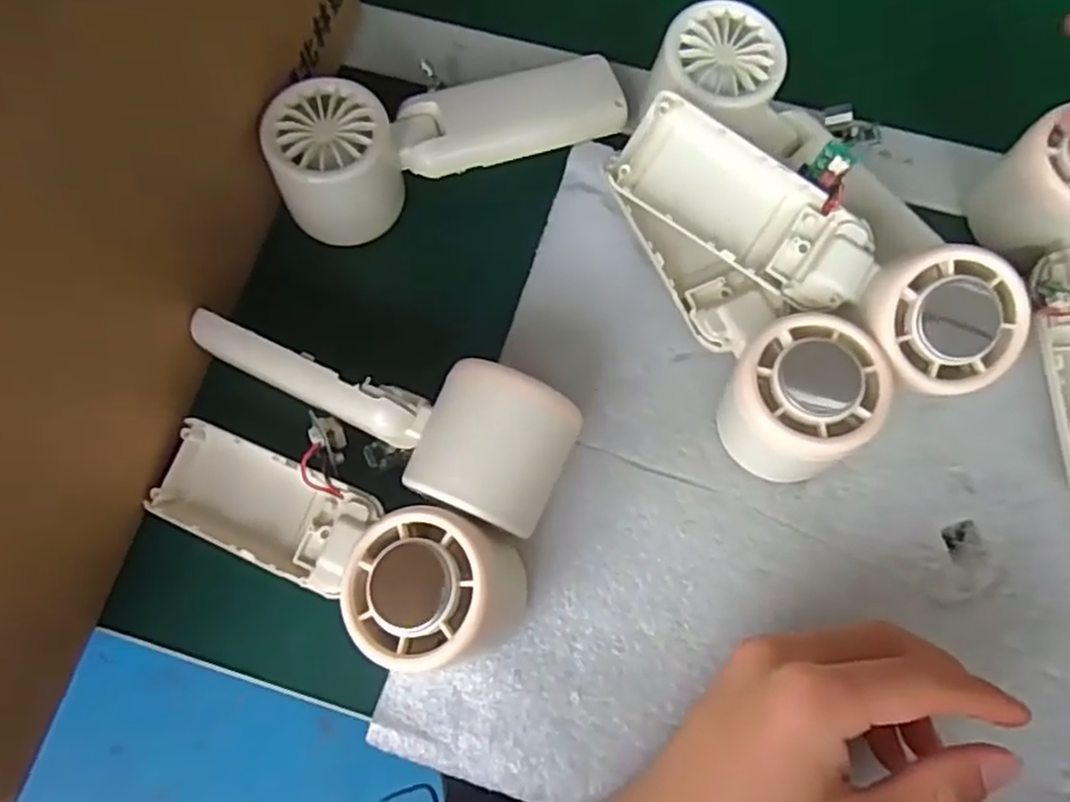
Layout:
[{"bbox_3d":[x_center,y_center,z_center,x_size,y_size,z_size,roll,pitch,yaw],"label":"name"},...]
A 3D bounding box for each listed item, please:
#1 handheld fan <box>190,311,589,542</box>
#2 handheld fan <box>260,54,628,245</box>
[{"bbox_3d":[-0.067,0.004,0.294,0.162,0.054,0.054,18,74,6],"label":"handheld fan"},{"bbox_3d":[-0.040,-0.127,0.340,0.161,0.053,0.057,-25,74,-6],"label":"handheld fan"}]

